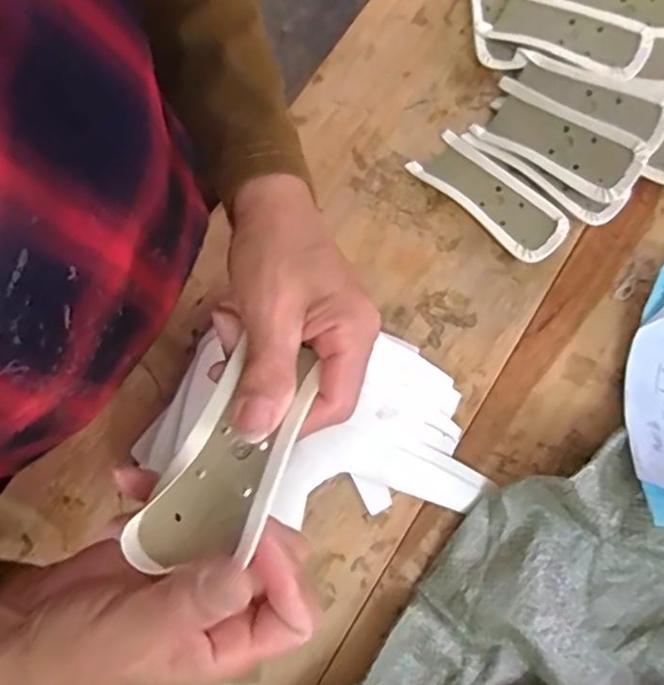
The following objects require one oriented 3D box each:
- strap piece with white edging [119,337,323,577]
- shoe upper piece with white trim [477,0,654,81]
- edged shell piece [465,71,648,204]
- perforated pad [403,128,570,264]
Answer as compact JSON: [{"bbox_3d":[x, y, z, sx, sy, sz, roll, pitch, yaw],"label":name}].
[{"bbox_3d":[-0.041,0.046,0.237,0.044,0.020,0.095,21,76,6],"label":"strap piece with white edging"},{"bbox_3d":[0.171,-0.226,0.415,0.115,0.013,0.041,30,77,8],"label":"shoe upper piece with white trim"},{"bbox_3d":[0.159,-0.143,0.405,0.115,0.007,0.044,40,107,22],"label":"edged shell piece"},{"bbox_3d":[0.113,-0.105,0.412,0.045,0.017,0.116,-42,79,-10],"label":"perforated pad"}]

